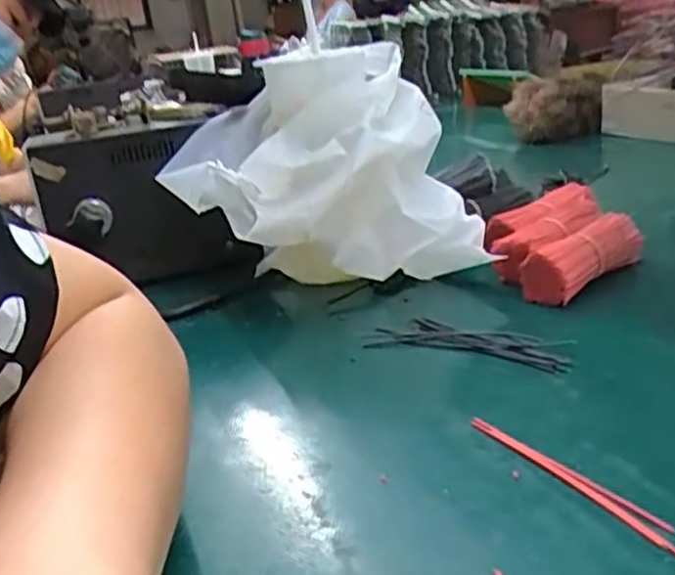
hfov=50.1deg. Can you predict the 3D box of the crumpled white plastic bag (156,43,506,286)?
[{"bbox_3d":[-0.009,-0.085,0.569,0.240,0.180,0.159,2,21,24],"label":"crumpled white plastic bag"}]

